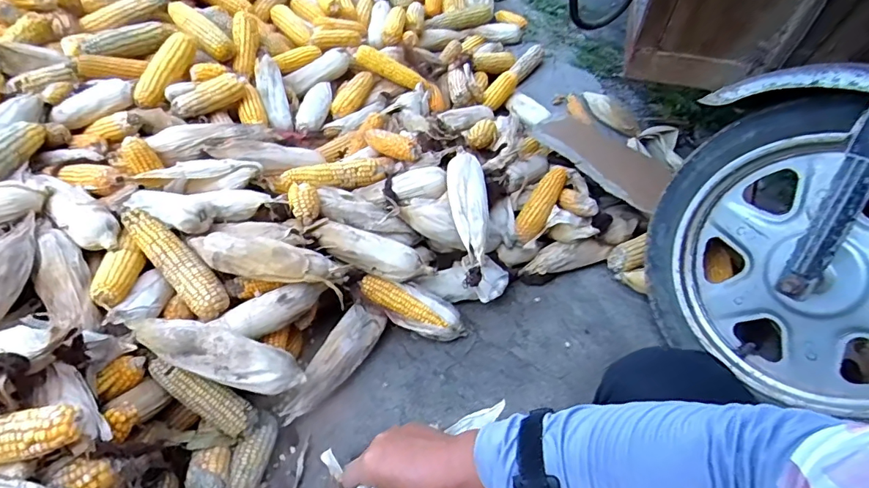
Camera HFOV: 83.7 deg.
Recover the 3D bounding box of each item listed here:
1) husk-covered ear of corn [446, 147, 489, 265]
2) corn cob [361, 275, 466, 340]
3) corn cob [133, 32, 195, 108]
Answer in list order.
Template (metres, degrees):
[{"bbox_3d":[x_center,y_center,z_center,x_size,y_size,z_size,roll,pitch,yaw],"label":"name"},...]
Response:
[{"bbox_3d":[0.056,-0.065,0.822,0.064,0.079,0.219,-1,53,-4],"label":"husk-covered ear of corn"},{"bbox_3d":[-0.036,0.109,0.801,0.193,0.043,0.071,28,53,-10],"label":"corn cob"},{"bbox_3d":[-0.510,-0.330,0.917,0.044,0.048,0.173,15,66,8],"label":"corn cob"}]

